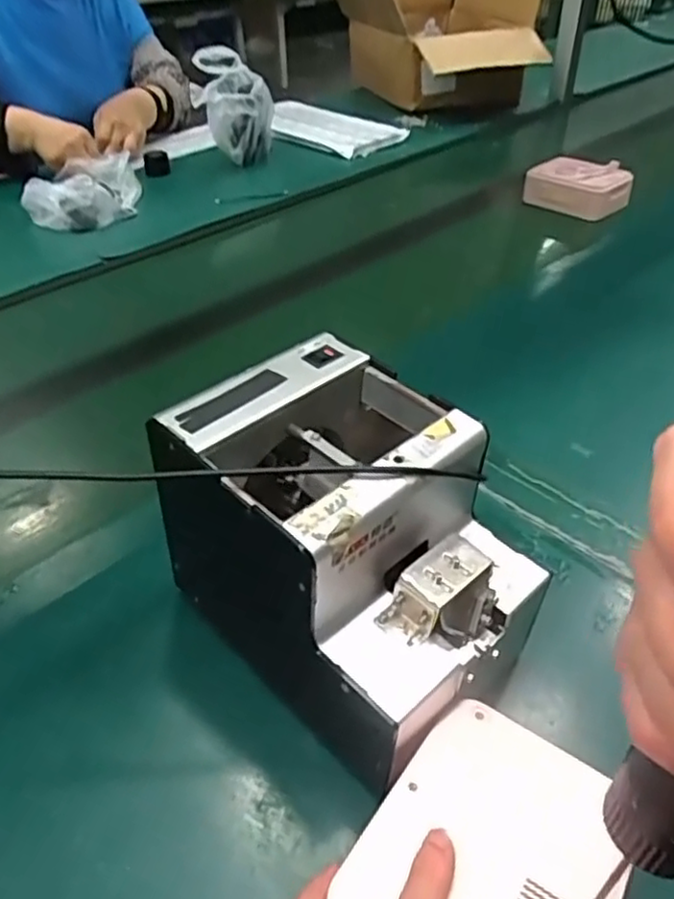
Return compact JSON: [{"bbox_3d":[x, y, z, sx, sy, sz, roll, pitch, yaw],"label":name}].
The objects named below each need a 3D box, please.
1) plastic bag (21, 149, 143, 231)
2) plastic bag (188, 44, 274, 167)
[{"bbox_3d":[-0.364,-0.373,0.998,0.160,0.058,0.174,-12,40,-13],"label":"plastic bag"},{"bbox_3d":[-0.167,-0.552,1.126,0.120,0.144,0.131,-2,39,-1],"label":"plastic bag"}]

